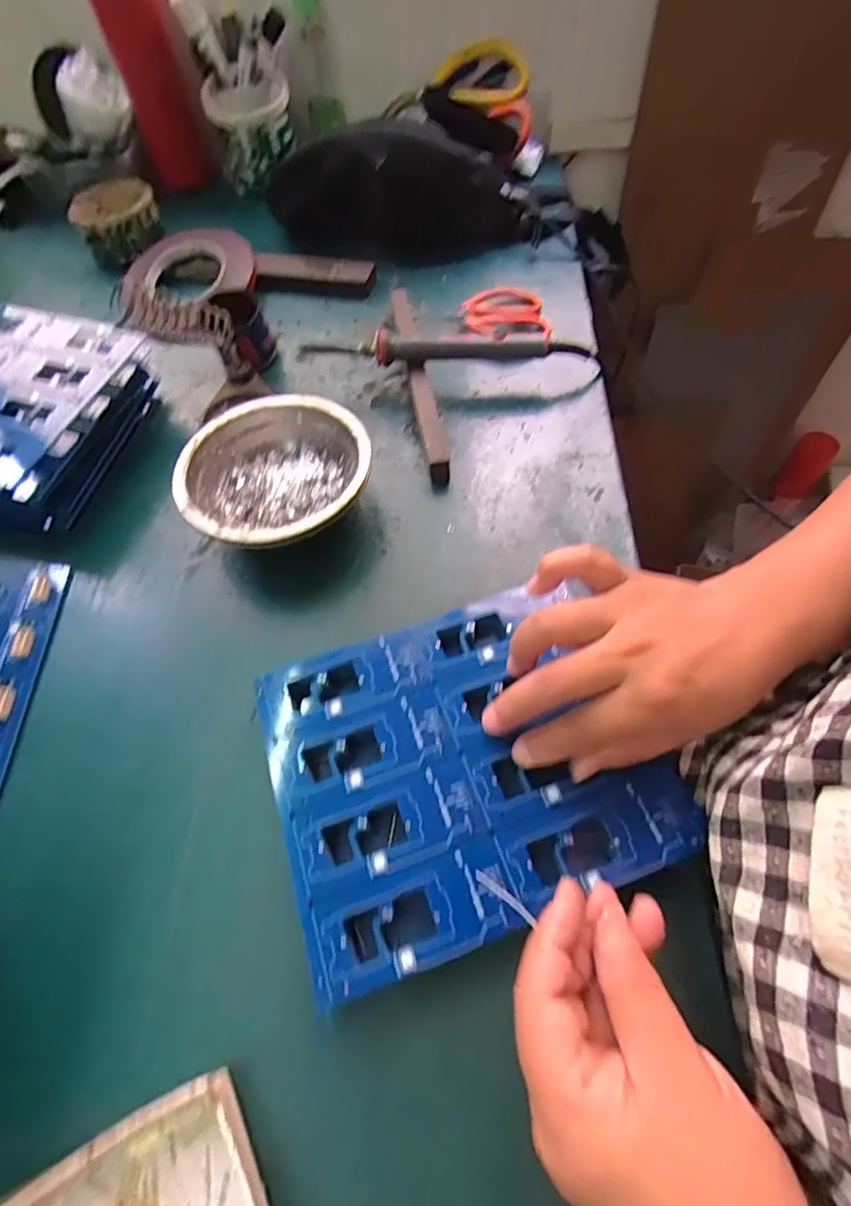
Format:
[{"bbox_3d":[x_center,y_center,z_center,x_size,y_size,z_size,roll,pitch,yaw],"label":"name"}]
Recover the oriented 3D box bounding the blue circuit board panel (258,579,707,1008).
[{"bbox_3d":[0.019,0.080,0.289,0.192,0.009,0.158,-18,60,-7],"label":"blue circuit board panel"}]

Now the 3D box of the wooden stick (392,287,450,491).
[{"bbox_3d":[-0.005,-0.187,0.460,0.018,0.018,0.230,-8,57,-3],"label":"wooden stick"}]

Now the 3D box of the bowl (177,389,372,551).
[{"bbox_3d":[-0.103,-0.086,0.393,0.128,0.043,0.127,-1,57,2],"label":"bowl"}]

